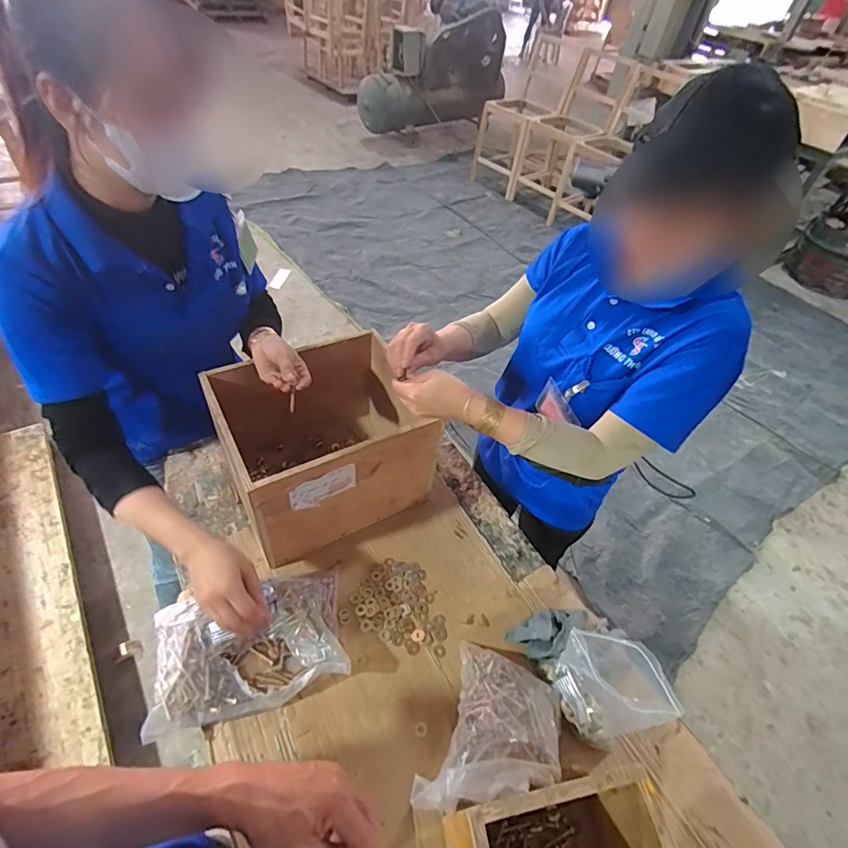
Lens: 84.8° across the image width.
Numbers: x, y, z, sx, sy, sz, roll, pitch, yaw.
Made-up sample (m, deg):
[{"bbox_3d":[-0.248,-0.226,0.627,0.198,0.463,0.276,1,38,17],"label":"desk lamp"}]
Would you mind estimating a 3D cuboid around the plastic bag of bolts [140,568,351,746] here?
[{"bbox_3d":[-0.253,0.325,0.686,0.256,0.062,0.172,-10,50,-16],"label":"plastic bag of bolts"}]

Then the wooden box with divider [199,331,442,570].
[{"bbox_3d":[-0.172,0.035,0.840,0.320,0.245,0.257,-21,54,-24],"label":"wooden box with divider"}]

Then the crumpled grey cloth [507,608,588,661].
[{"bbox_3d":[0.204,0.331,0.743,0.132,0.048,0.069,-18,53,-22],"label":"crumpled grey cloth"}]

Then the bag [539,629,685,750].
[{"bbox_3d":[0.245,0.355,0.633,0.088,0.203,0.124,-16,52,-21],"label":"bag"}]

